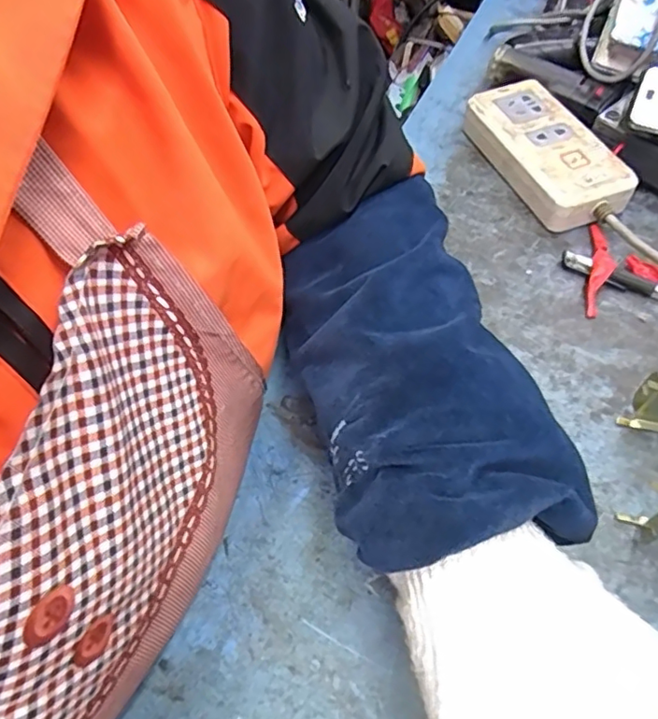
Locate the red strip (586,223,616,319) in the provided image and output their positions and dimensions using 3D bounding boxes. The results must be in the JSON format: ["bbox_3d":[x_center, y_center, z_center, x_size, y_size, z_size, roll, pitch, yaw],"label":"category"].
[{"bbox_3d":[0.190,-0.065,0.398,0.014,0.015,0.082,12,57,12],"label":"red strip"}]

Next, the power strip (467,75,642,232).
[{"bbox_3d":[0.175,-0.166,0.461,0.067,0.036,0.152,-19,56,-10],"label":"power strip"}]

